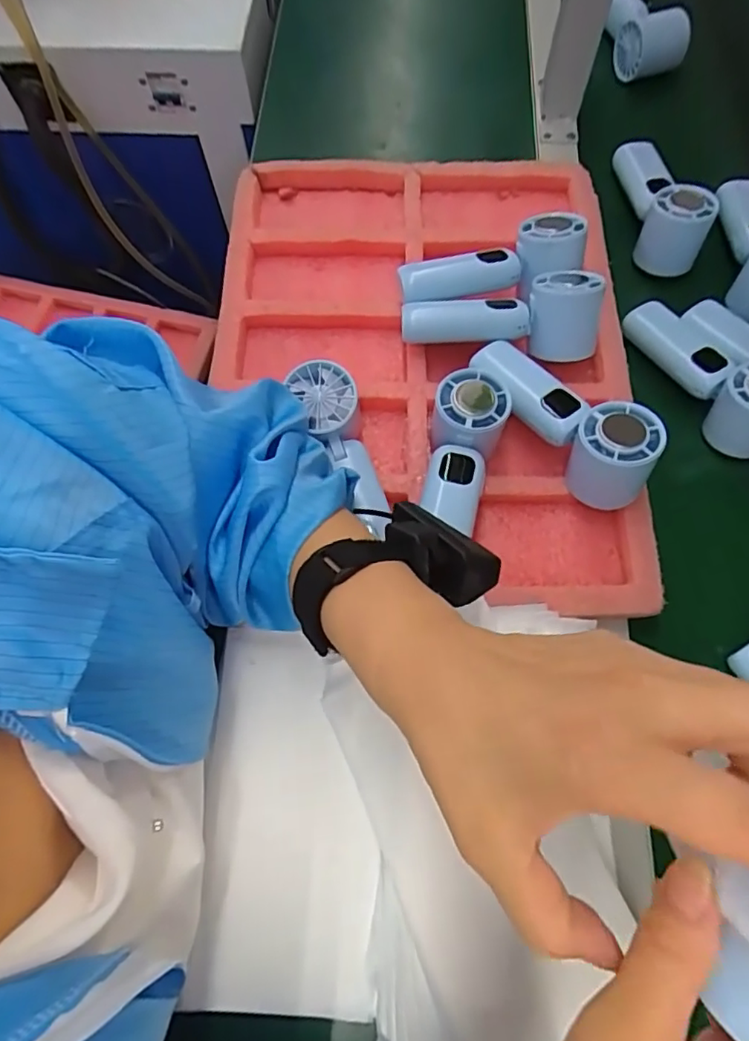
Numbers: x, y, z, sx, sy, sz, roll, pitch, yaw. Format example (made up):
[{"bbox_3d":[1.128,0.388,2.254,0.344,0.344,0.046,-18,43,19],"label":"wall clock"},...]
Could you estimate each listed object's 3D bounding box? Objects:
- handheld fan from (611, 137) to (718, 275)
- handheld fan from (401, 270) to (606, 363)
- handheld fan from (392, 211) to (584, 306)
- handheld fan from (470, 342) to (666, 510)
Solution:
[{"bbox_3d":[0.260,-0.297,0.508,0.067,0.049,0.150,-7,69,-1],"label":"handheld fan"},{"bbox_3d":[0.096,-0.155,0.438,0.146,0.051,0.059,-6,69,-1],"label":"handheld fan"},{"bbox_3d":[0.093,-0.206,0.451,0.147,0.045,0.053,-13,69,-4],"label":"handheld fan"},{"bbox_3d":[0.133,-0.080,0.401,0.058,0.048,0.155,-36,72,-12],"label":"handheld fan"}]

